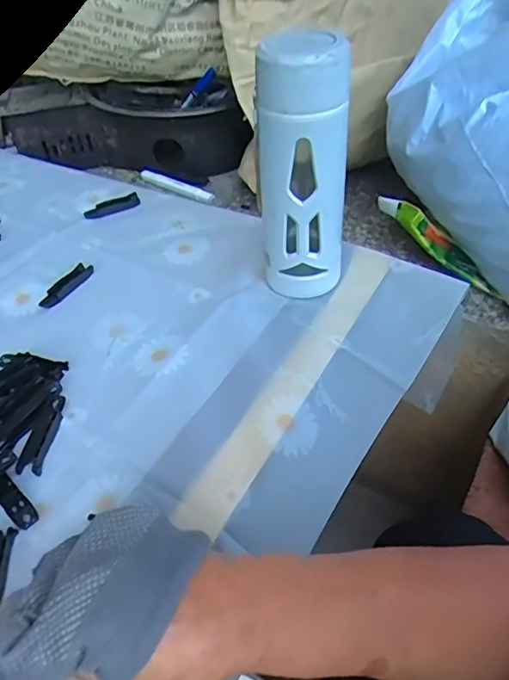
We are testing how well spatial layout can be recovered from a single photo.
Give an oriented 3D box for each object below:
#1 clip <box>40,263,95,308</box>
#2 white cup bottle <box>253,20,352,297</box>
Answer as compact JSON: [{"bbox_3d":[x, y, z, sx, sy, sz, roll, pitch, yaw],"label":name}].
[{"bbox_3d":[-0.187,-0.054,0.535,0.021,0.008,0.063,20,51,23],"label":"clip"},{"bbox_3d":[0.041,-0.138,0.451,0.069,0.205,0.069,1,46,7],"label":"white cup bottle"}]

